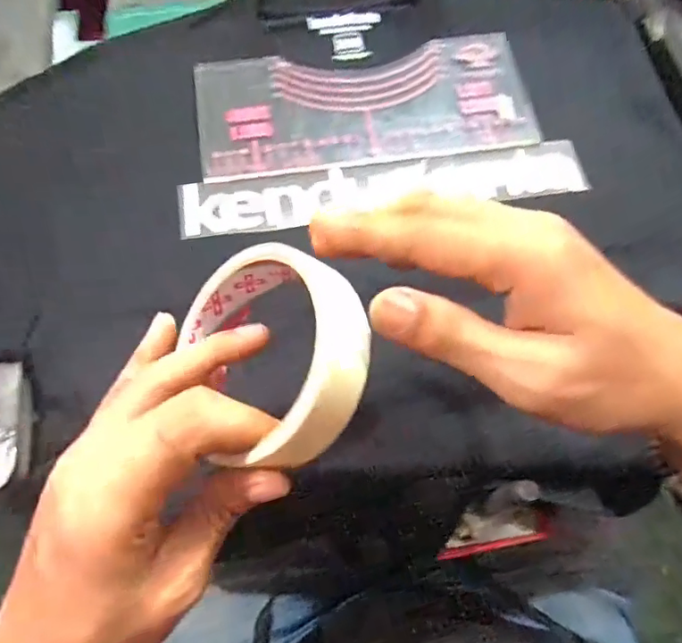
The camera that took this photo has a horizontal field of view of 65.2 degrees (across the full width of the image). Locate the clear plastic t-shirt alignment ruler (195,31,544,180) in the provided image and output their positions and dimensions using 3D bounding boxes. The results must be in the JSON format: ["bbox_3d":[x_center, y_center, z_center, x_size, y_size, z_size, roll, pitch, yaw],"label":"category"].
[{"bbox_3d":[0.019,-0.172,0.421,0.255,0.011,0.111,-8,70,-5],"label":"clear plastic t-shirt alignment ruler"}]

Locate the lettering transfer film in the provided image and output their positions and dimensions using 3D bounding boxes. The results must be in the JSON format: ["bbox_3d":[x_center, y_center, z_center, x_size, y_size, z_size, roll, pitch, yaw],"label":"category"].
[{"bbox_3d":[0.033,-0.099,0.394,0.296,0.007,0.046,-8,68,-4],"label":"lettering transfer film"}]

